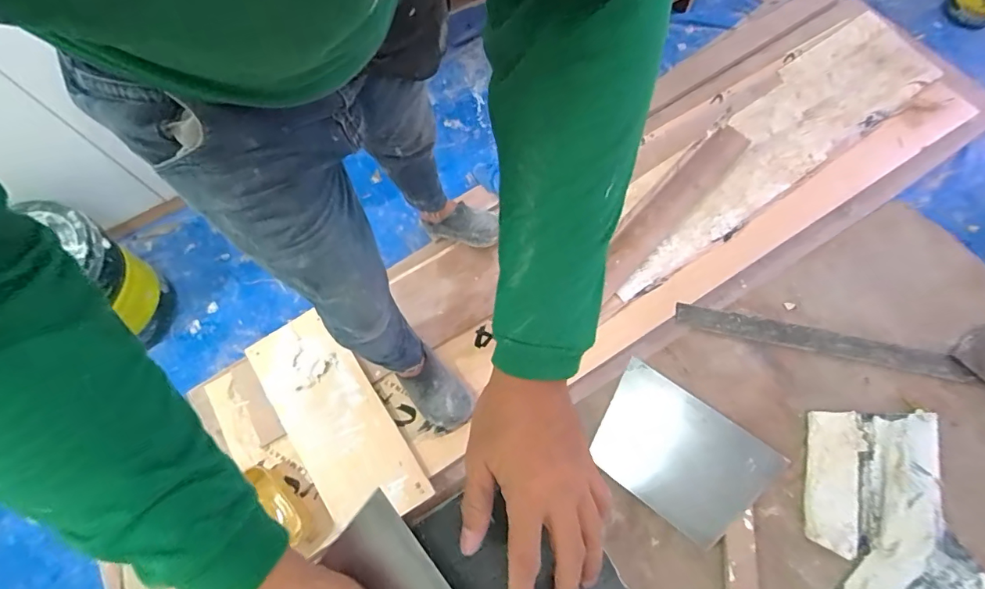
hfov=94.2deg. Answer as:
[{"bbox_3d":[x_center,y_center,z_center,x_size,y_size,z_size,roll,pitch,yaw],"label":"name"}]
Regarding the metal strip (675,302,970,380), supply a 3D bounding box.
[{"bbox_3d":[0.296,0.041,0.418,0.245,0.006,0.020,12,70,6],"label":"metal strip"}]

